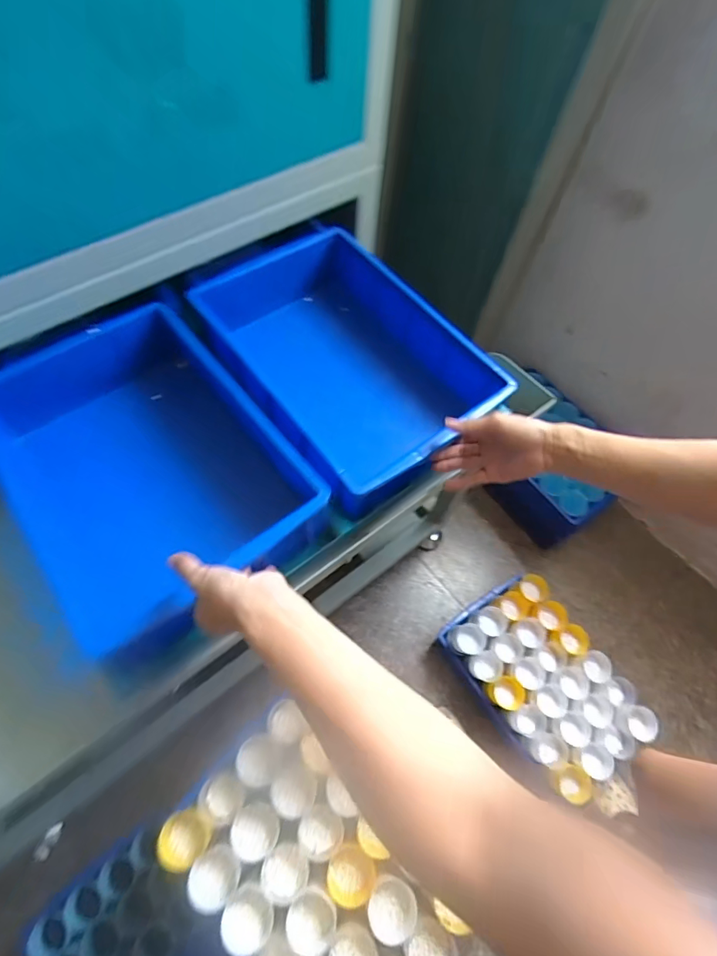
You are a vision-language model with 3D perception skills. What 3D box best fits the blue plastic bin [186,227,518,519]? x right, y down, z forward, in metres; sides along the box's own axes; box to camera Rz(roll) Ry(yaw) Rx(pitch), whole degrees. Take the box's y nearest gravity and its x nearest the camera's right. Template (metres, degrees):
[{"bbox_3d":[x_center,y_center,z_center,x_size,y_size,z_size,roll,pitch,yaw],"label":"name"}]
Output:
[{"bbox_3d":[-0.014,-0.191,0.702,0.297,0.125,0.416,-32,68,-18],"label":"blue plastic bin"}]

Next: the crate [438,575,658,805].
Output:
[{"bbox_3d":[0.402,0.454,1.061,0.270,0.168,0.411,-30,67,-18],"label":"crate"}]

